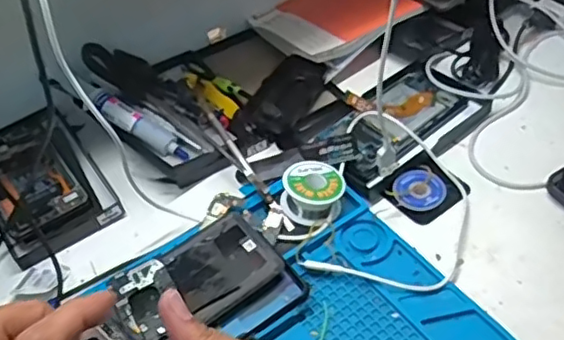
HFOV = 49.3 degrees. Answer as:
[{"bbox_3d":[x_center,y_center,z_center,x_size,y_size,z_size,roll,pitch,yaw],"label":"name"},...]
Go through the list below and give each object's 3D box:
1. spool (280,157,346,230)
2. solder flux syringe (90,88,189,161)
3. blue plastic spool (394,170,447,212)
[{"bbox_3d":[0.027,0.019,0.540,0.051,0.026,0.055,-3,46,3],"label":"spool"},{"bbox_3d":[-0.139,-0.044,0.587,0.118,0.020,0.027,34,56,10],"label":"solder flux syringe"},{"bbox_3d":[0.124,0.017,0.554,0.045,0.006,0.044,-3,46,3],"label":"blue plastic spool"}]

